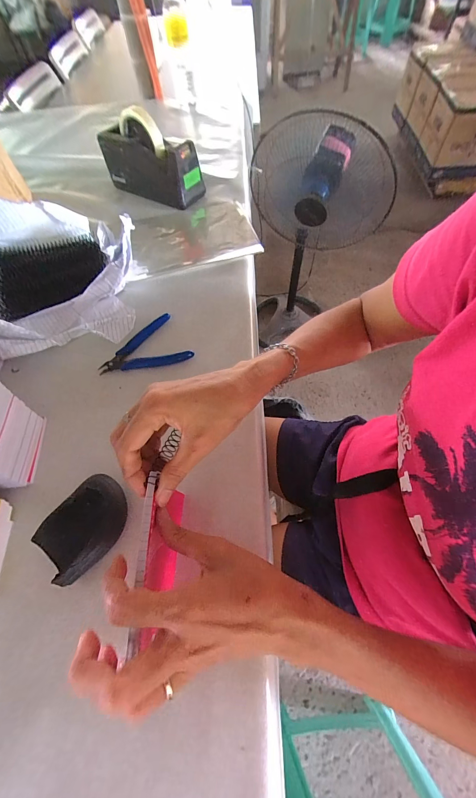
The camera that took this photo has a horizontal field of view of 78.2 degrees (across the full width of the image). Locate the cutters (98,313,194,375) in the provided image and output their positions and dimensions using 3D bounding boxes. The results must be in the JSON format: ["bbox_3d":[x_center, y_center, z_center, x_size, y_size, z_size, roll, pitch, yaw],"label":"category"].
[{"bbox_3d":[-0.129,-0.079,0.411,0.121,0.008,0.084,-11,60,-2],"label":"cutters"}]

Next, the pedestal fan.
[{"bbox_3d":[0.264,-0.563,1.148,0.388,0.868,0.376,6,61,8],"label":"pedestal fan"}]

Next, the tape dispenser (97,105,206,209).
[{"bbox_3d":[-0.172,-0.471,0.576,0.197,0.120,0.068,24,65,17],"label":"tape dispenser"}]

